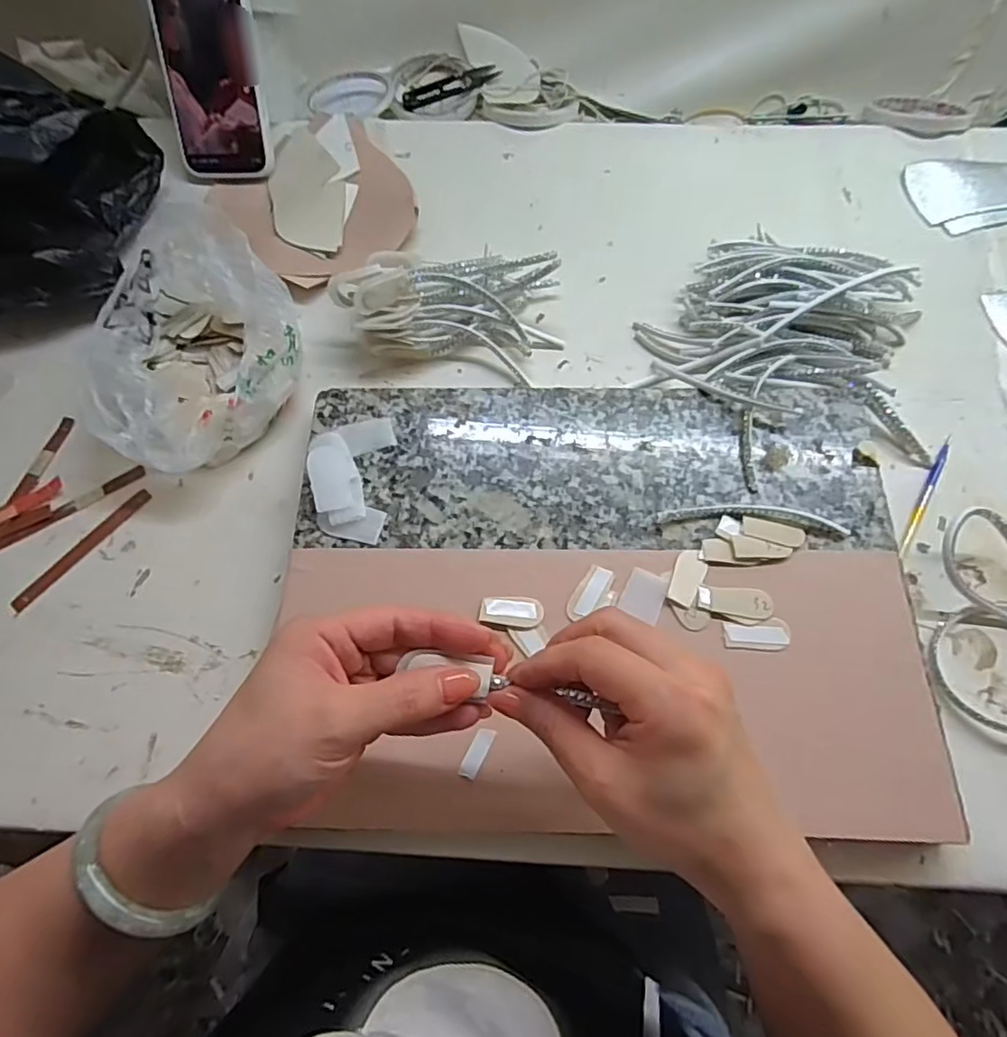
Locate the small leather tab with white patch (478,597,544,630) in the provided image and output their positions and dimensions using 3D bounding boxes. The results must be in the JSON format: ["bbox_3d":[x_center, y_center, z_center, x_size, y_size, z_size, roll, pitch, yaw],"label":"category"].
[{"bbox_3d":[0.005,0.055,0.358,0.036,0.004,0.019,8,68,5],"label":"small leather tab with white patch"}]

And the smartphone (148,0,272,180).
[{"bbox_3d":[-0.245,-0.382,0.499,0.085,0.170,0.016,3,28,8],"label":"smartphone"}]

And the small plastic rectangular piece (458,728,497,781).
[{"bbox_3d":[-0.014,0.129,0.330,0.010,0.004,0.028,25,71,12],"label":"small plastic rectangular piece"}]

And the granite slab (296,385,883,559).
[{"bbox_3d":[0.059,-0.030,0.406,0.366,0.027,0.152,1,68,3],"label":"granite slab"}]

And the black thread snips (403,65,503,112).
[{"bbox_3d":[-0.052,-0.425,0.591,0.102,0.011,0.024,-24,69,-8],"label":"black thread snips"}]

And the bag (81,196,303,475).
[{"bbox_3d":[-0.227,-0.124,0.432,0.150,0.069,0.165,32,72,14],"label":"bag"}]

